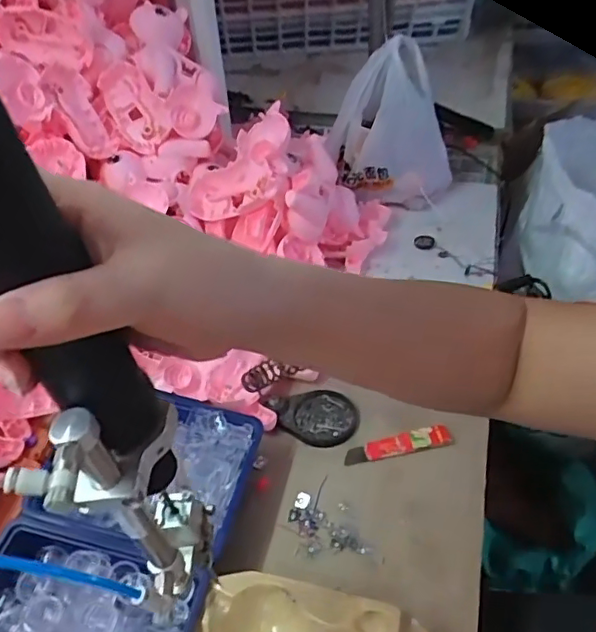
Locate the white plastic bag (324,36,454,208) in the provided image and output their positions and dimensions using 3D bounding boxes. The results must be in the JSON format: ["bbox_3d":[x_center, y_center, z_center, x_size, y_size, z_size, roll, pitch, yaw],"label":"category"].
[{"bbox_3d":[0.133,-0.273,0.824,0.165,0.220,0.147,6,43,11],"label":"white plastic bag"}]

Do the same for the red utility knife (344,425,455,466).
[{"bbox_3d":[0.097,0.124,0.563,0.103,0.013,0.017,-9,42,-3],"label":"red utility knife"}]

